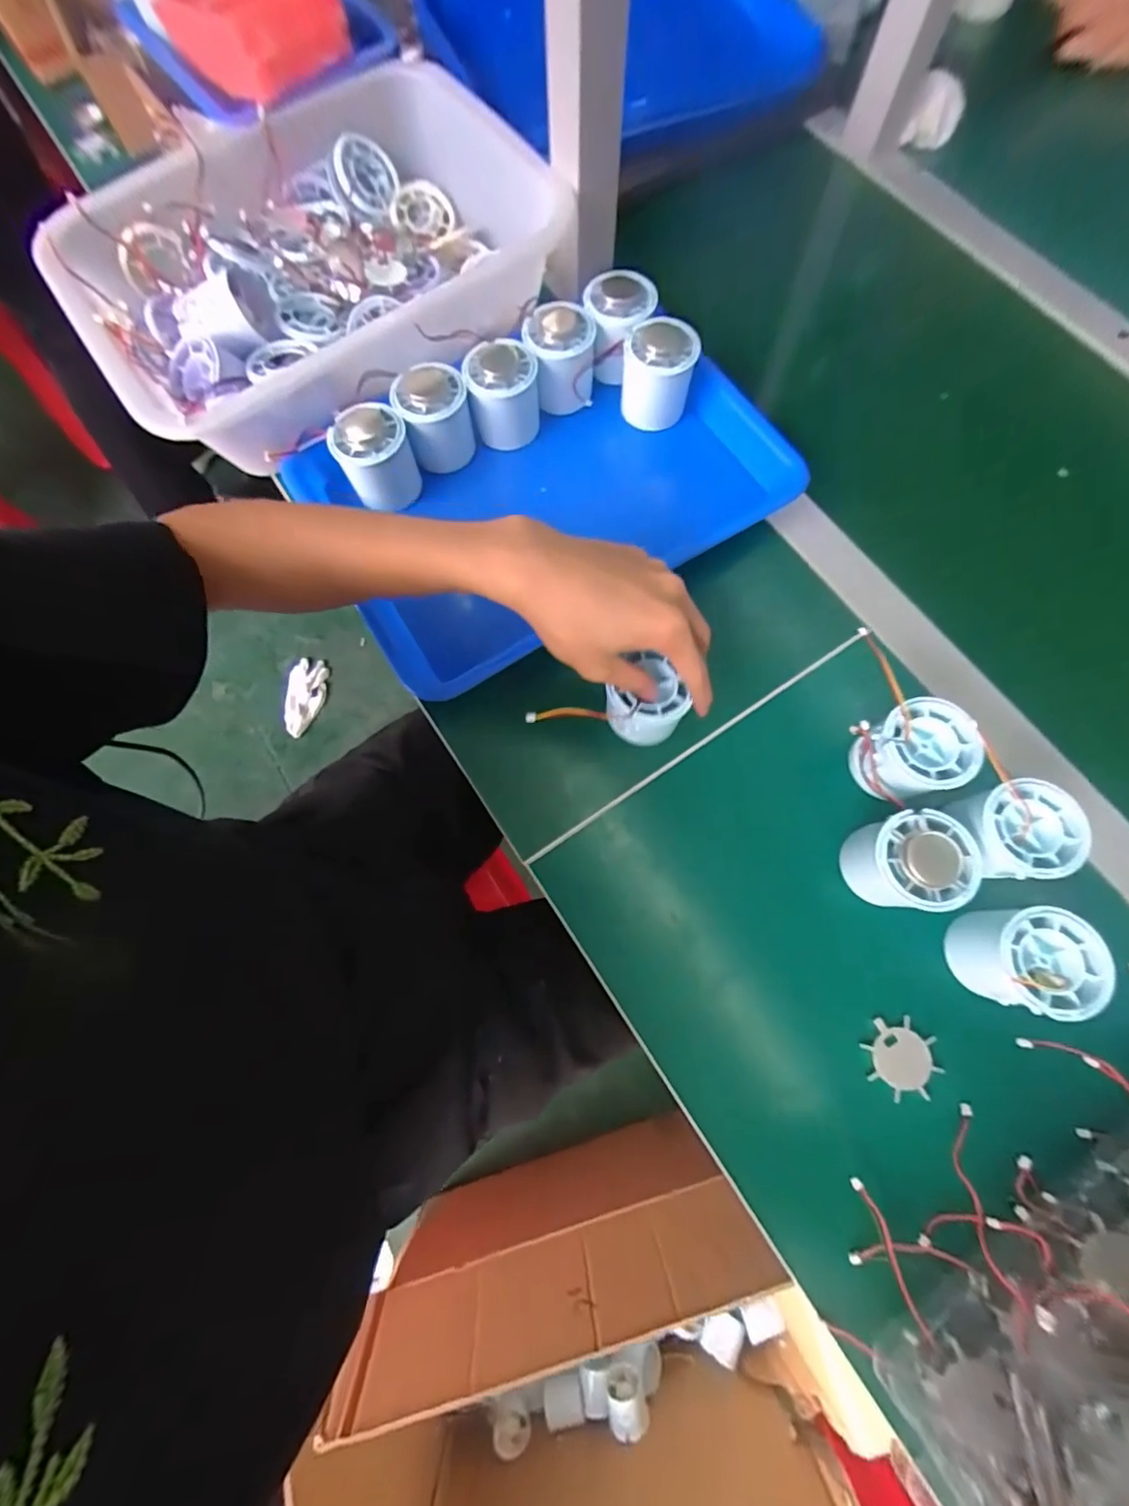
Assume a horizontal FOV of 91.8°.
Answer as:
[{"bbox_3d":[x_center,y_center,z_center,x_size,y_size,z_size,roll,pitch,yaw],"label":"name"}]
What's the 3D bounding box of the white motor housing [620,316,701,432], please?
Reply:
[{"bbox_3d":[0.073,-0.298,0.433,0.056,0.058,0.048,4,74,3],"label":"white motor housing"}]

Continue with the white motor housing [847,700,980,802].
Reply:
[{"bbox_3d":[0.217,0.001,0.346,0.054,0.052,0.054,-8,74,-1],"label":"white motor housing"}]

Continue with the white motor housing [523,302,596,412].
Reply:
[{"bbox_3d":[-0.004,-0.314,0.435,0.054,0.056,0.057,-2,74,1],"label":"white motor housing"}]

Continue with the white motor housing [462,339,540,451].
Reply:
[{"bbox_3d":[-0.048,-0.281,0.430,0.055,0.056,0.050,-11,74,-2],"label":"white motor housing"}]

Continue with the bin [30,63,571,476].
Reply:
[{"bbox_3d":[-0.191,-0.395,0.436,0.363,0.073,0.272,-34,76,-8],"label":"bin"}]

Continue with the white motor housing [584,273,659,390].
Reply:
[{"bbox_3d":[0.044,-0.340,0.443,0.051,0.061,0.053,0,74,1],"label":"white motor housing"}]

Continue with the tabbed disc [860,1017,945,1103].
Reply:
[{"bbox_3d":[0.199,0.180,0.323,0.042,0.004,0.042,0,74,1],"label":"tabbed disc"}]

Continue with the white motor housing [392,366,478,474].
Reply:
[{"bbox_3d":[-0.100,-0.260,0.428,0.051,0.056,0.049,-19,74,-4],"label":"white motor housing"}]

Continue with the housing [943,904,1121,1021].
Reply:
[{"bbox_3d":[0.263,0.117,0.314,0.053,0.049,0.054,-4,74,0],"label":"housing"}]

